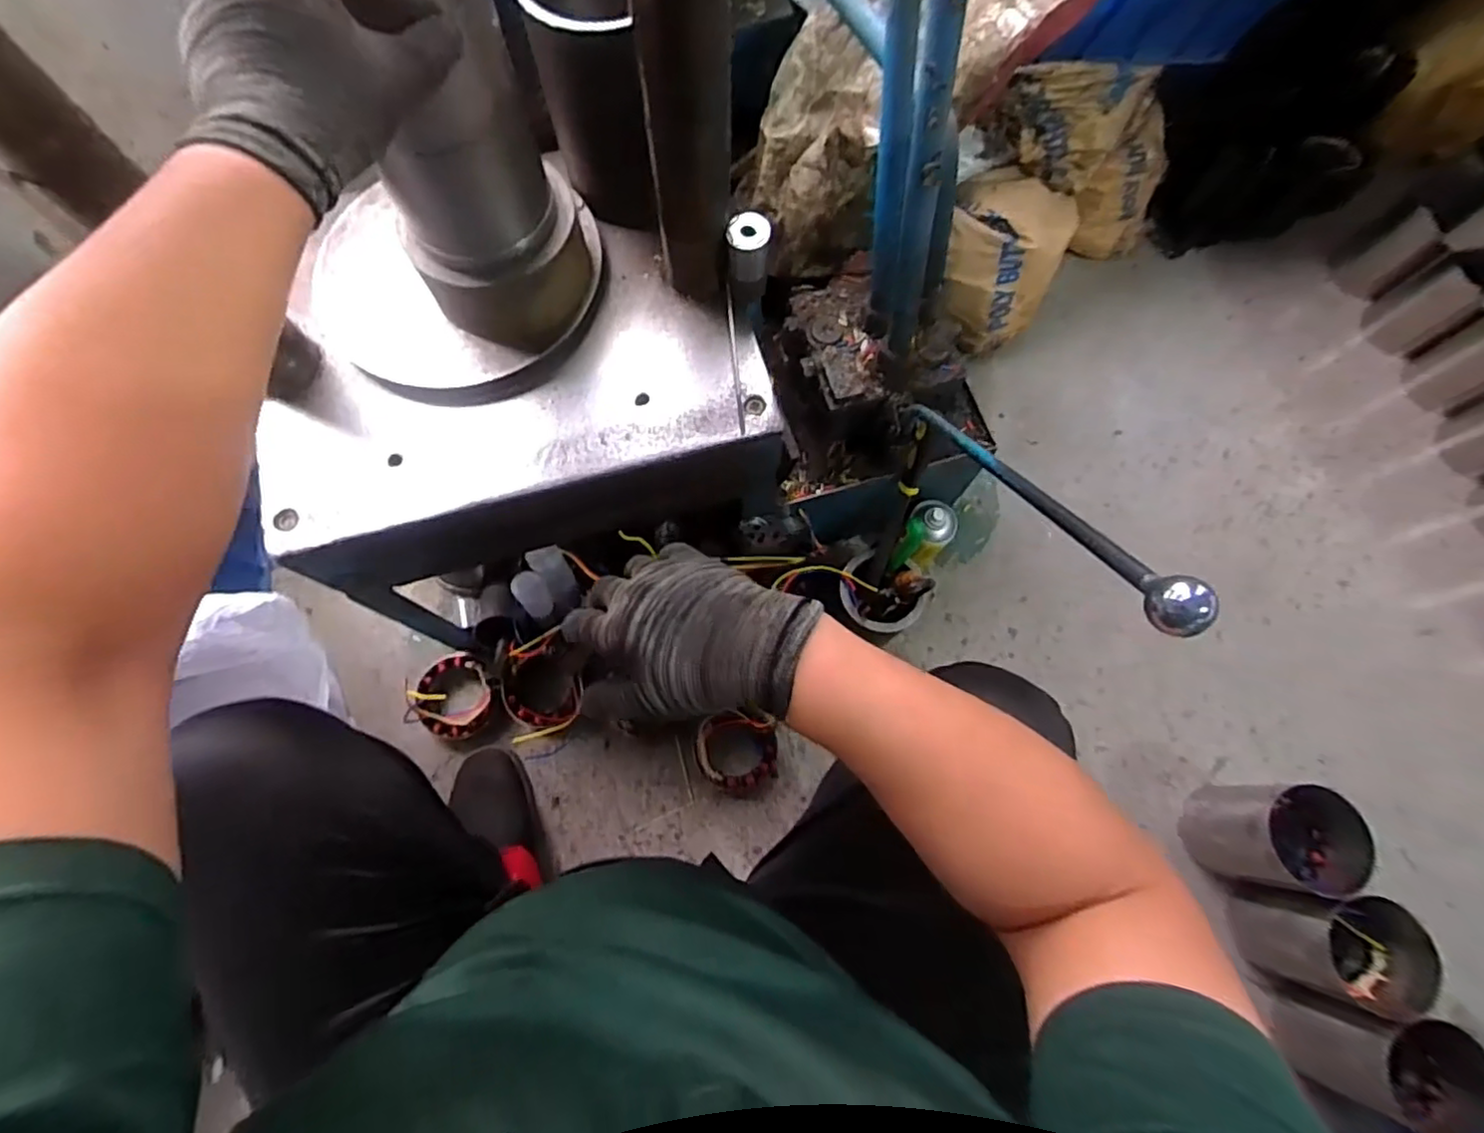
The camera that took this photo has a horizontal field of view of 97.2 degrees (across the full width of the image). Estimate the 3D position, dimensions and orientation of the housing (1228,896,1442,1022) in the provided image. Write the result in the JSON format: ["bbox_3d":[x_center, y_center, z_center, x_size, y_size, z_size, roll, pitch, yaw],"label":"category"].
[{"bbox_3d":[0.714,0.457,0.778,0.122,0.150,0.119,-6,72,-2],"label":"housing"}]

